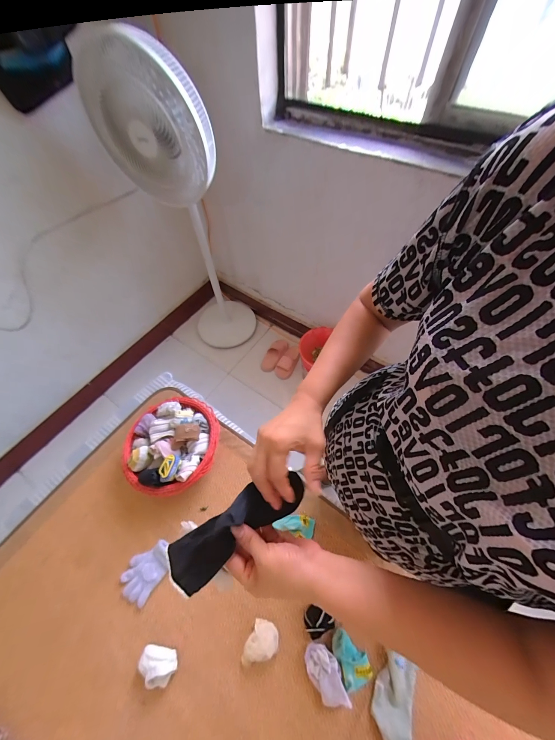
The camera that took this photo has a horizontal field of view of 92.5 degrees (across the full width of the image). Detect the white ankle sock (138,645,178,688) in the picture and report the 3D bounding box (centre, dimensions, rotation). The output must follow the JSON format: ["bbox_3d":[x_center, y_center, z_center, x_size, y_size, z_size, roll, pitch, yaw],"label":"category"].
[{"bbox_3d":[-0.275,0.677,0.606,0.088,0.046,0.068,5,62,6],"label":"white ankle sock"}]

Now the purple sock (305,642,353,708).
[{"bbox_3d":[0.105,0.674,0.591,0.070,0.040,0.110,-20,63,-7],"label":"purple sock"}]

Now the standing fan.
[{"bbox_3d":[-0.362,-0.542,1.221,0.364,1.254,0.394,-21,63,-8],"label":"standing fan"}]

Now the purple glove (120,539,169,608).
[{"bbox_3d":[-0.343,0.522,0.699,0.093,0.013,0.142,30,69,20],"label":"purple glove"}]

